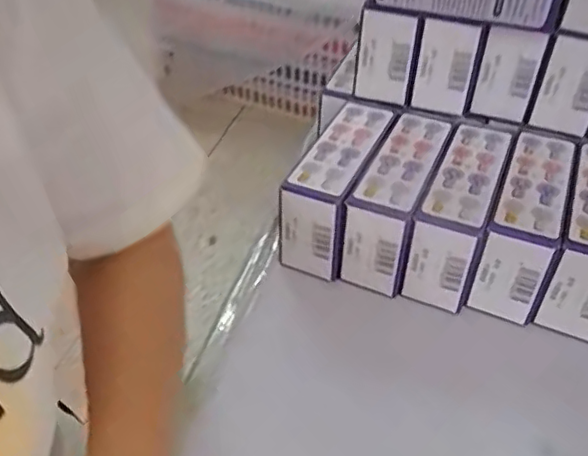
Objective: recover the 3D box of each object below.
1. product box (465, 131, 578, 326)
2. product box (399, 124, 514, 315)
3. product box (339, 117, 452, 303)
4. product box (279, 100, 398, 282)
[{"bbox_3d":[0.173,-0.002,0.458,0.046,0.082,0.136,19,45,18],"label":"product box"},{"bbox_3d":[0.125,-0.013,0.463,0.047,0.077,0.137,17,44,16],"label":"product box"},{"bbox_3d":[0.082,-0.022,0.473,0.047,0.077,0.136,19,45,18],"label":"product box"},{"bbox_3d":[0.036,-0.032,0.482,0.047,0.077,0.142,19,45,18],"label":"product box"}]

